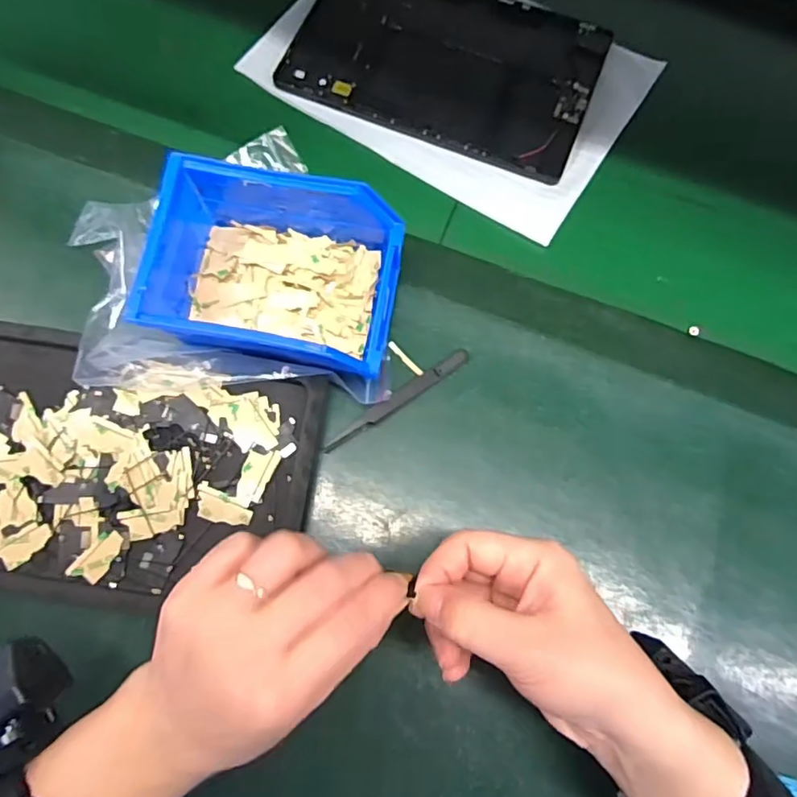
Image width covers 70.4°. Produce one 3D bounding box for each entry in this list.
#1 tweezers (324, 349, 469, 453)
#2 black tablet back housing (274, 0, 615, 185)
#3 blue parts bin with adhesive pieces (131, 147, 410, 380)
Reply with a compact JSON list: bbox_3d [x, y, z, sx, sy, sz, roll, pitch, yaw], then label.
[{"bbox_3d":[0.000,0.001,0.373,0.113,0.011,0.009,-36,77,-12],"label":"tweezers"},{"bbox_3d":[0.040,-0.269,0.451,0.231,0.008,0.154,20,74,3],"label":"black tablet back housing"},{"bbox_3d":[-0.073,-0.080,0.359,0.143,0.076,0.120,9,73,2],"label":"blue parts bin with adhesive pieces"}]

